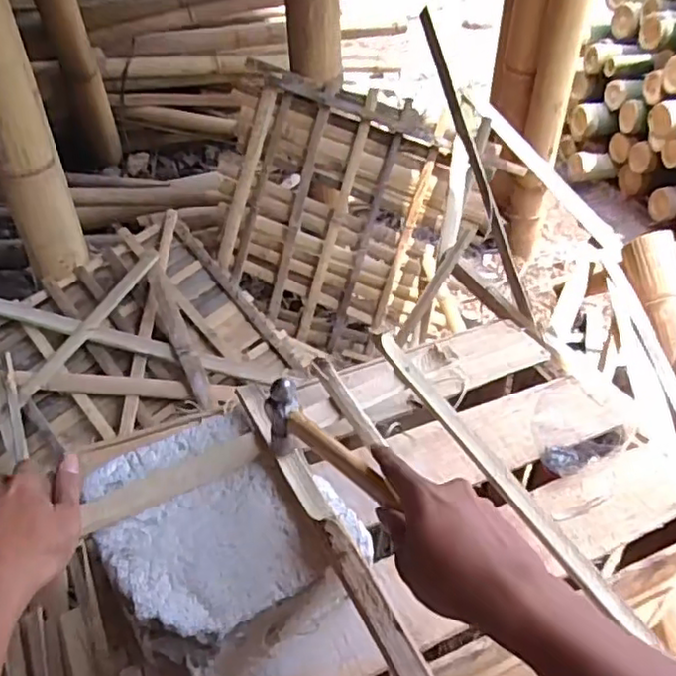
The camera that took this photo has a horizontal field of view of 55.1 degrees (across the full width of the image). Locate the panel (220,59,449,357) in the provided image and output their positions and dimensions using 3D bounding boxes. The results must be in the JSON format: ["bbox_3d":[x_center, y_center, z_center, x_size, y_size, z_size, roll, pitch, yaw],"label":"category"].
[{"bbox_3d":[-0.009,-0.231,1.284,0.406,0.484,0.032,16,17,8],"label":"panel"}]

